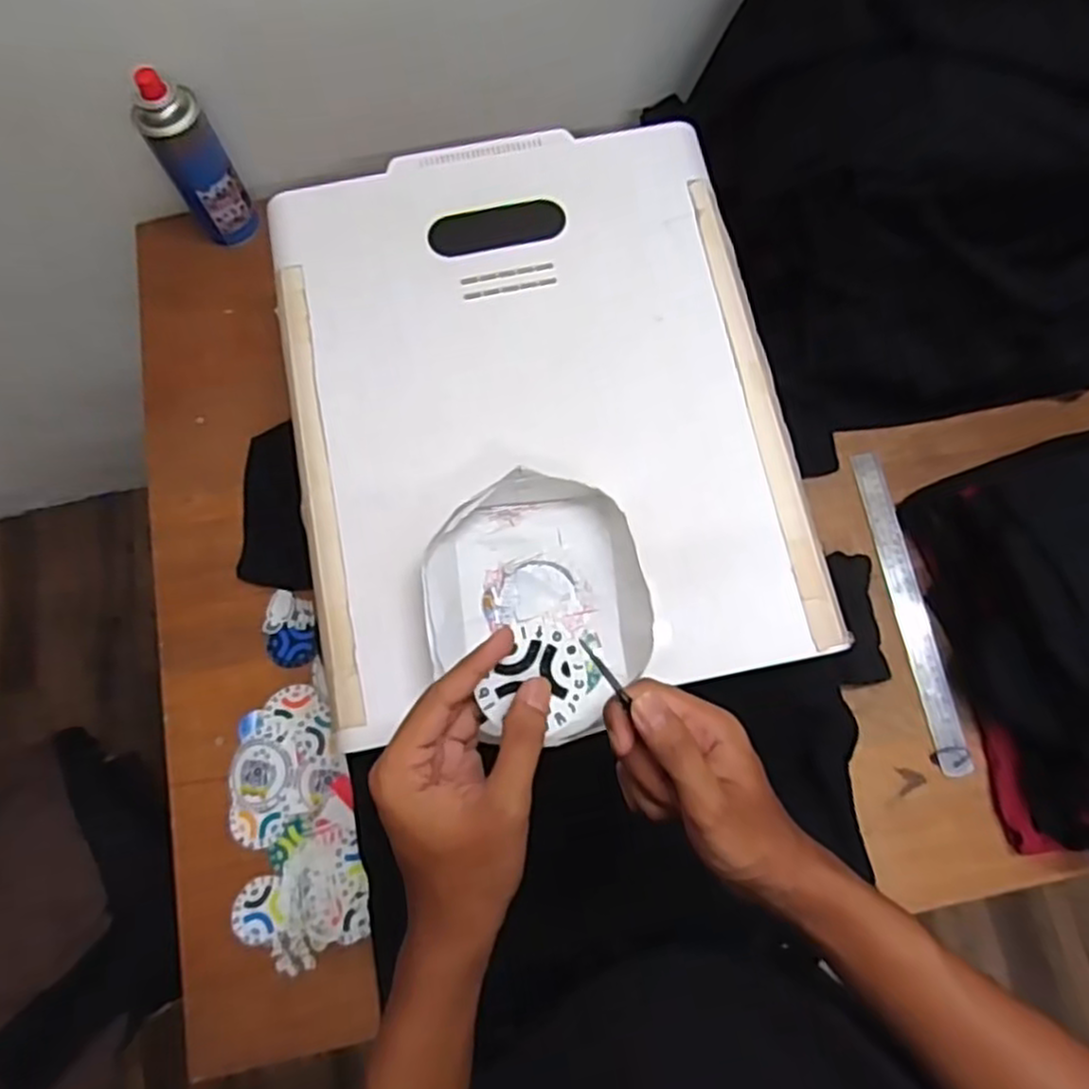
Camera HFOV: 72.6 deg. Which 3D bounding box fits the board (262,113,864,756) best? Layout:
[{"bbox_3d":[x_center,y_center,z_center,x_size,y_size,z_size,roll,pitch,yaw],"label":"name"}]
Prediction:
[{"bbox_3d":[-0.009,-0.125,0.621,0.395,0.021,0.499,-12,75,-3],"label":"board"}]

